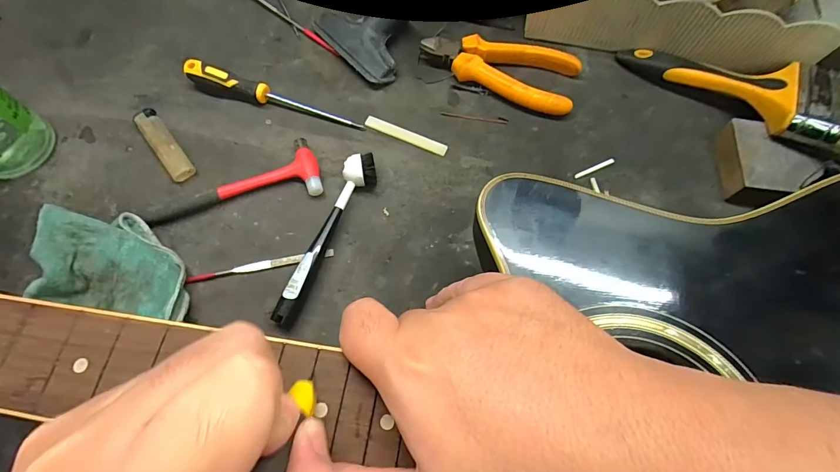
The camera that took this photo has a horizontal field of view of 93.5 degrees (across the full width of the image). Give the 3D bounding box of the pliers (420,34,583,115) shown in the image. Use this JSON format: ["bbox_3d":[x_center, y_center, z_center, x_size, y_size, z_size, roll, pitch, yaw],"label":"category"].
[{"bbox_3d":[0.077,-0.167,0.388,0.153,0.022,0.066,23,69,8],"label":"pliers"}]

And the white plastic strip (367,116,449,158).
[{"bbox_3d":[-0.013,-0.094,0.366,0.080,0.004,0.012,23,69,8],"label":"white plastic strip"}]

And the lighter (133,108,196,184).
[{"bbox_3d":[-0.228,-0.082,0.351,0.020,0.012,0.081,-36,73,-14],"label":"lighter"}]

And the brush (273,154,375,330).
[{"bbox_3d":[-0.075,-0.002,0.316,0.023,0.025,0.152,23,69,8],"label":"brush"}]

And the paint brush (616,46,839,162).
[{"bbox_3d":[0.308,-0.139,0.362,0.227,0.027,0.112,28,69,25],"label":"paint brush"}]

